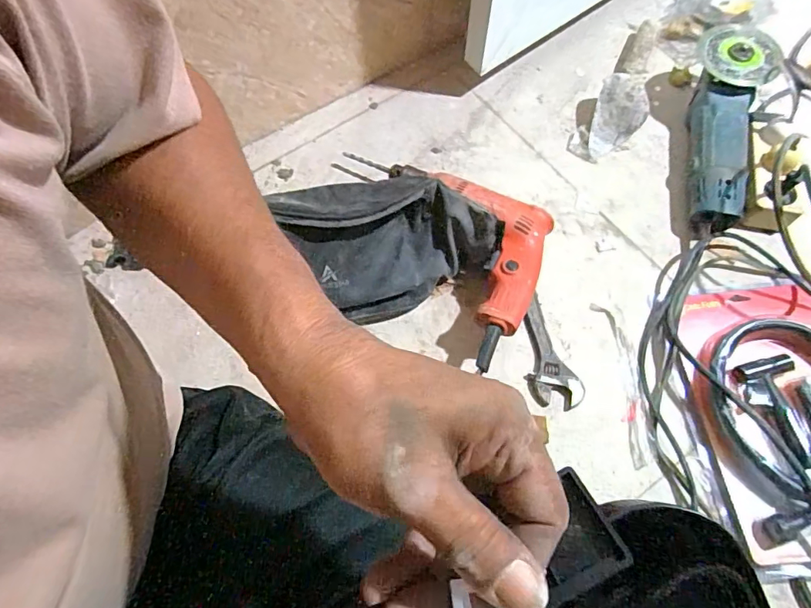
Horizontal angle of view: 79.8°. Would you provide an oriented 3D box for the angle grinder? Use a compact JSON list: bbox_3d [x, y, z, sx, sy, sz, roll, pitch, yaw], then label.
[{"bbox_3d":[0.401,-0.228,0.628,0.095,0.086,0.295,20,68,9],"label":"angle grinder"}]

